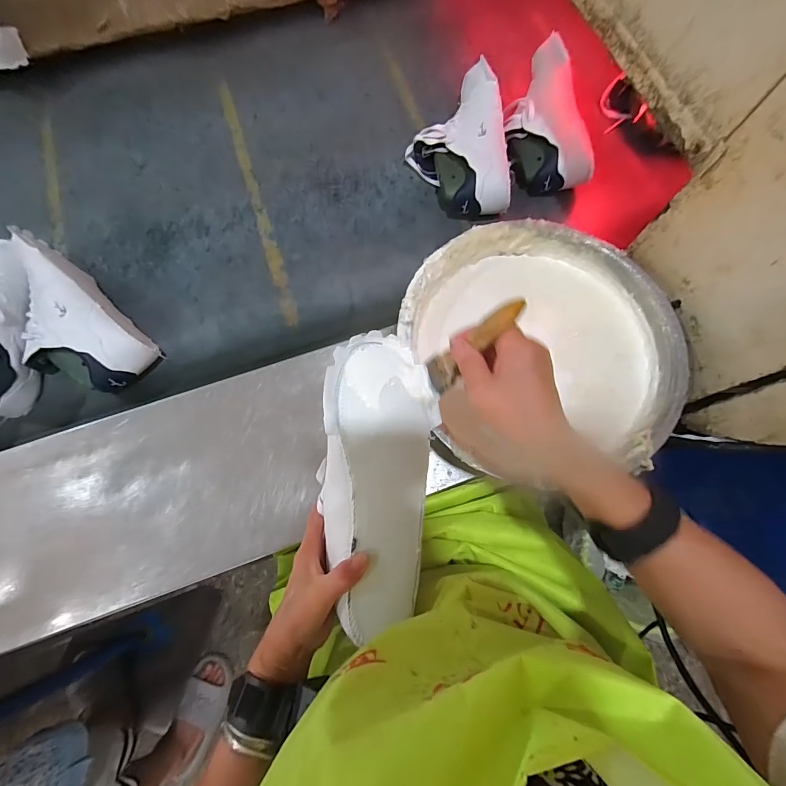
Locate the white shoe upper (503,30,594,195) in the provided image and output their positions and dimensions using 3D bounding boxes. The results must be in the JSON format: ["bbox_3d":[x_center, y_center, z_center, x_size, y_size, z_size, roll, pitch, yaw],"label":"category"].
[{"bbox_3d":[0.251,-0.466,0.630,0.116,0.075,0.265,-3,84,-3],"label":"white shoe upper"}]

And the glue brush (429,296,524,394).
[{"bbox_3d":[0.067,-0.040,0.319,0.009,0.111,0.028,-15,70,-41],"label":"glue brush"}]

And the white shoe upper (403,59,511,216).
[{"bbox_3d":[0.101,-0.417,0.633,0.143,0.100,0.261,-5,72,-4],"label":"white shoe upper"}]

